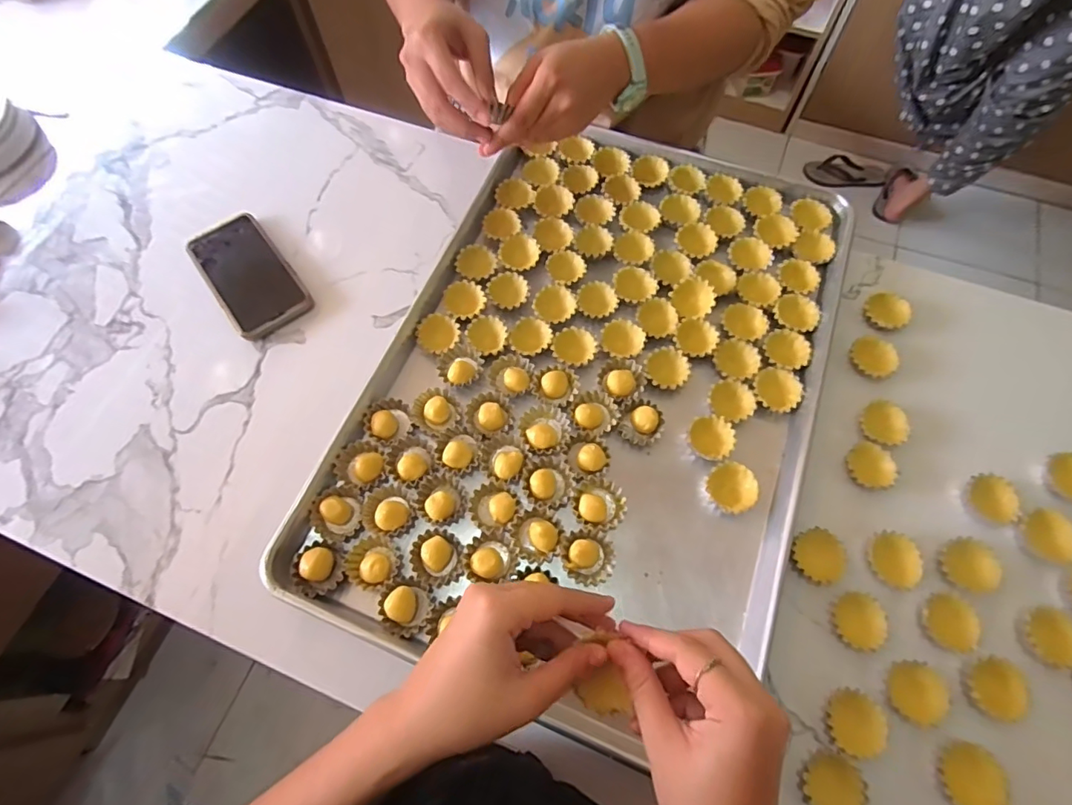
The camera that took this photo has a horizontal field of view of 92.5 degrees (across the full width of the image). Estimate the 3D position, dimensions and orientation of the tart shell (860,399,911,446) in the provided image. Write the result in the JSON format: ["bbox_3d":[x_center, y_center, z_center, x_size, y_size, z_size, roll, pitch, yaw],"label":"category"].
[{"bbox_3d":[0.330,0.019,0.487,0.041,0.010,0.045,1,67,1],"label":"tart shell"}]

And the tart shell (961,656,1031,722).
[{"bbox_3d":[0.351,0.218,0.392,0.042,0.017,0.041,0,67,1],"label":"tart shell"}]

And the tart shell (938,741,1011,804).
[{"bbox_3d":[0.318,0.276,0.375,0.038,0.018,0.045,28,70,12],"label":"tart shell"}]

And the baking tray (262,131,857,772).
[{"bbox_3d":[0.064,-0.032,0.507,0.396,0.023,0.588,21,69,9],"label":"baking tray"}]

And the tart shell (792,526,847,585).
[{"bbox_3d":[0.240,0.129,0.434,0.042,0.009,0.041,0,67,1],"label":"tart shell"}]

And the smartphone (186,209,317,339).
[{"bbox_3d":[-0.319,-0.143,0.571,0.084,0.016,0.160,-36,71,-13],"label":"smartphone"}]

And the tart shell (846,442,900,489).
[{"bbox_3d":[0.307,0.059,0.469,0.043,0.010,0.040,28,70,12],"label":"tart shell"}]

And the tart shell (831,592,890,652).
[{"bbox_3d":[0.261,0.177,0.415,0.038,0.014,0.043,39,73,16],"label":"tart shell"}]

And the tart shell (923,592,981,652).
[{"bbox_3d":[0.337,0.178,0.415,0.041,0.009,0.041,13,68,6],"label":"tart shell"}]

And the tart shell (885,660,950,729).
[{"bbox_3d":[0.292,0.223,0.392,0.039,0.013,0.042,0,67,1],"label":"tart shell"}]

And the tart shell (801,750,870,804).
[{"bbox_3d":[0.216,0.279,0.370,0.042,0.012,0.039,0,67,1],"label":"tart shell"}]

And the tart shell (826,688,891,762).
[{"bbox_3d":[0.242,0.244,0.390,0.040,0.017,0.043,23,69,10],"label":"tart shell"}]

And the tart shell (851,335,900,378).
[{"bbox_3d":[0.337,-0.045,0.512,0.038,0.012,0.045,-22,68,-8],"label":"tart shell"}]

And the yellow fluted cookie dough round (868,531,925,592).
[{"bbox_3d":[0.304,0.133,0.434,0.041,0.010,0.044,0,67,1],"label":"yellow fluted cookie dough round"}]

